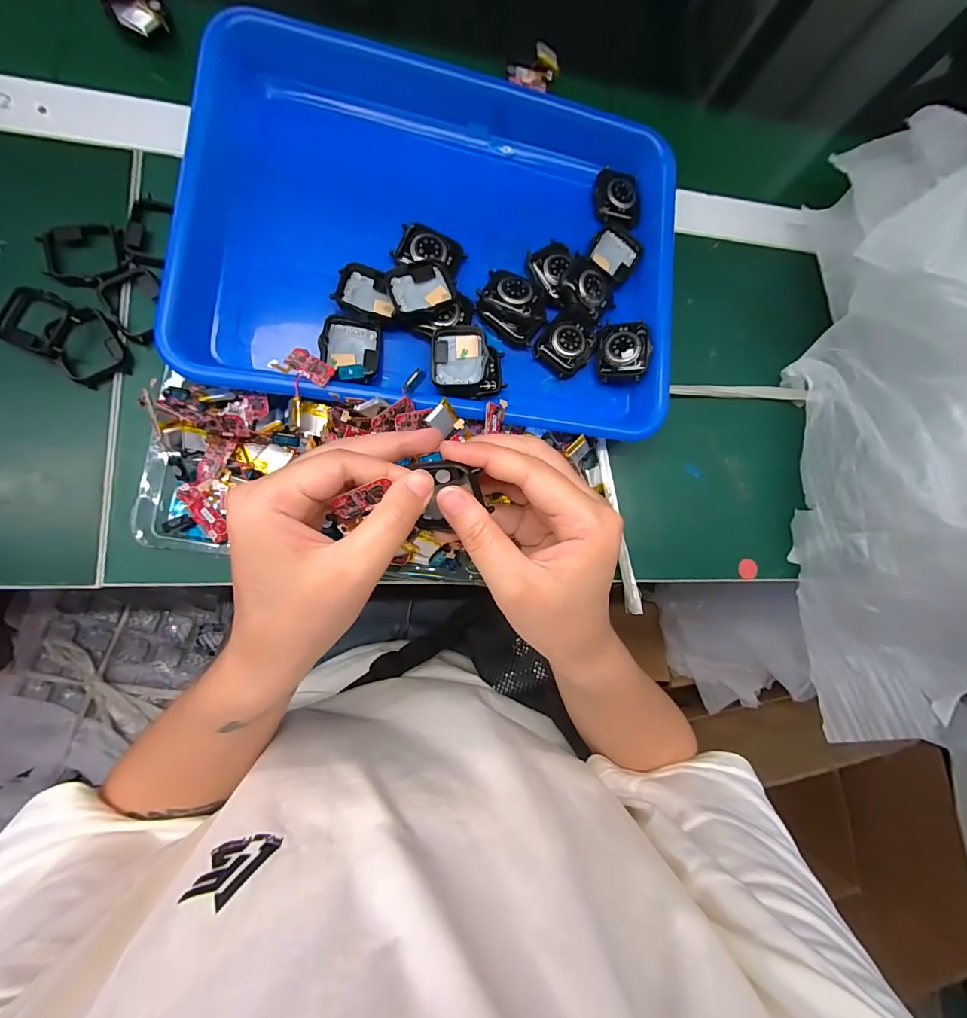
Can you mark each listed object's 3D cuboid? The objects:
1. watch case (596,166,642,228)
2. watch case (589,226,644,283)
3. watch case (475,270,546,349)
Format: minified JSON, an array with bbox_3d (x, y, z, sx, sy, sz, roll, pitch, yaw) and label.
[{"bbox_3d":[0.104,-0.238,0.331,0.036,0.012,0.045,-2,84,-10],"label":"watch case"},{"bbox_3d":[0.102,-0.195,0.328,0.037,0.007,0.041,29,80,-6],"label":"watch case"},{"bbox_3d":[0.021,-0.142,0.297,0.049,0.012,0.040,32,80,-5],"label":"watch case"}]

